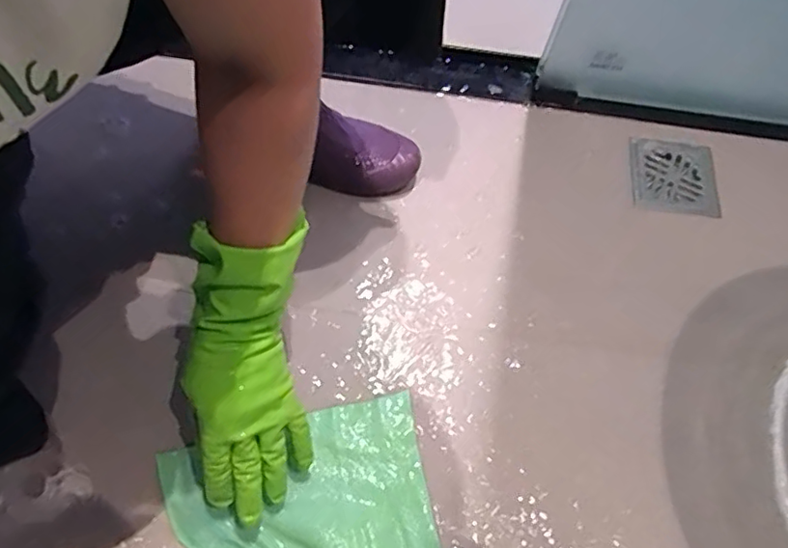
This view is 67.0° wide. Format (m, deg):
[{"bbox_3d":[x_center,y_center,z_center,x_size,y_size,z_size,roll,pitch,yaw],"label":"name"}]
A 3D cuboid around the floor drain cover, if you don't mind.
[{"bbox_3d":[0.324,-0.113,0.694,0.097,0.011,0.100,4,69,1],"label":"floor drain cover"}]

